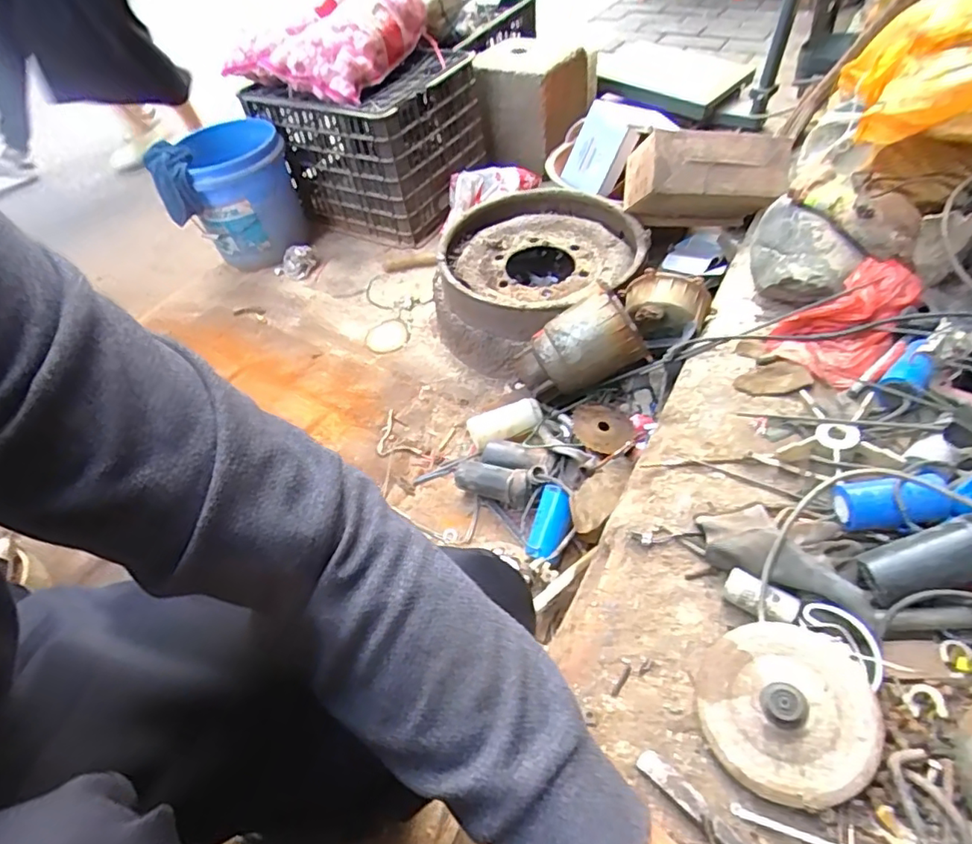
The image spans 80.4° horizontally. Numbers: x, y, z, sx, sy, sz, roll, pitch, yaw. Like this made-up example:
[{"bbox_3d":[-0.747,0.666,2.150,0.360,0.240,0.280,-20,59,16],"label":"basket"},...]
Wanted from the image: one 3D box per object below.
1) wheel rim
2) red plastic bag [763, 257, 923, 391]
[{"bbox_3d":[0.089,-0.280,1.149,0.383,0.175,0.398,-3,48,3],"label":"wheel rim"},{"bbox_3d":[0.496,-0.140,0.786,0.188,0.086,0.139,-33,53,-21],"label":"red plastic bag"}]

